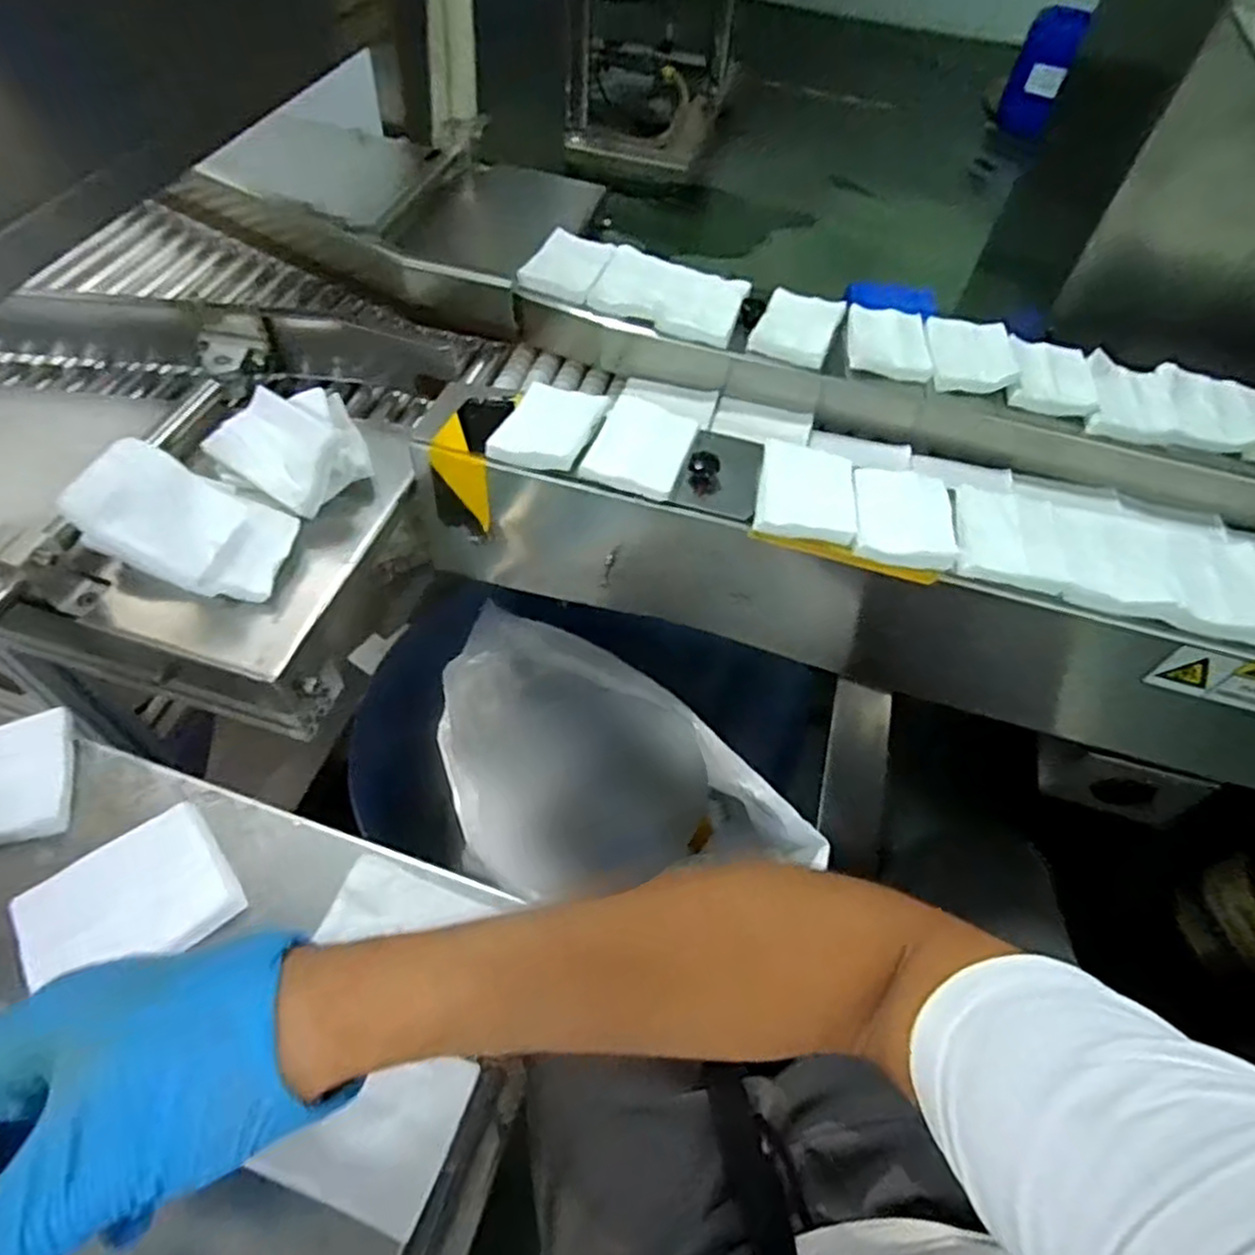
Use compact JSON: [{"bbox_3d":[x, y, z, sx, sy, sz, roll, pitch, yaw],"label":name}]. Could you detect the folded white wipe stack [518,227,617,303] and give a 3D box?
[{"bbox_3d":[-0.057,-0.355,0.730,0.069,0.019,0.087,20,56,10],"label":"folded white wipe stack"}]

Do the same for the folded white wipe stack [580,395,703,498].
[{"bbox_3d":[0.012,-0.142,0.577,0.072,0.007,0.094,17,56,8],"label":"folded white wipe stack"}]

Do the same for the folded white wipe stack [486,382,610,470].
[{"bbox_3d":[-0.061,-0.157,0.577,0.068,0.010,0.087,19,56,9],"label":"folded white wipe stack"}]

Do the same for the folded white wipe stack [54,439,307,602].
[{"bbox_3d":[-0.300,-0.072,0.510,0.129,0.024,0.085,29,57,-37],"label":"folded white wipe stack"}]

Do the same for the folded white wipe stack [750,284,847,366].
[{"bbox_3d":[0.159,-0.281,0.691,0.068,0.016,0.096,22,56,10],"label":"folded white wipe stack"}]

